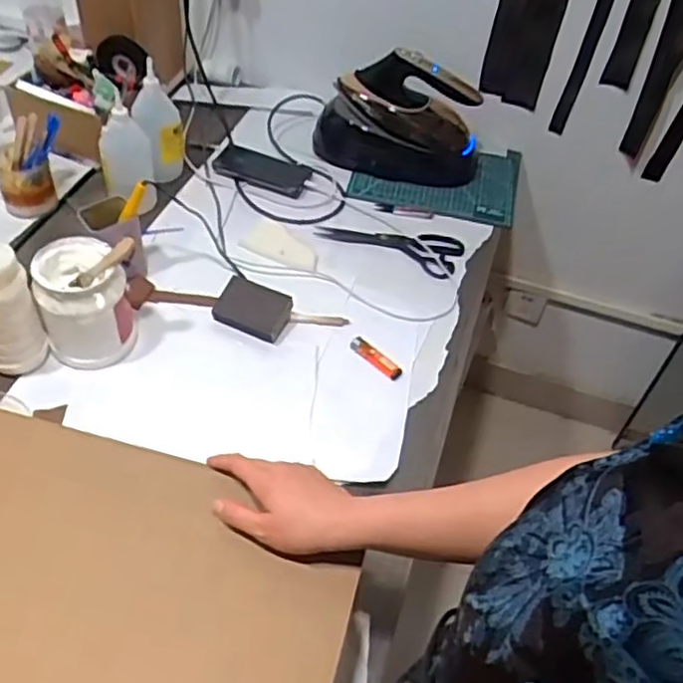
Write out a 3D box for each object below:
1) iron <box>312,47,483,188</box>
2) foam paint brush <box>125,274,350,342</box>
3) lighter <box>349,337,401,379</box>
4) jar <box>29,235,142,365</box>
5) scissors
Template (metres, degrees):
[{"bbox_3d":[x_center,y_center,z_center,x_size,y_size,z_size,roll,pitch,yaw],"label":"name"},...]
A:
[{"bbox_3d":[0.105,-0.400,1.239,0.298,0.188,0.114,7,46,0],"label":"iron"},{"bbox_3d":[-0.158,-0.058,1.021,0.318,0.045,0.078,14,47,8],"label":"foam paint brush"},{"bbox_3d":[0.049,0.023,0.992,0.087,0.013,0.022,36,53,25],"label":"lighter"},{"bbox_3d":[-0.336,-0.046,0.914,0.110,0.143,0.100,-6,47,-12],"label":"jar"},{"bbox_3d":[0.079,-0.168,1.160,0.236,0.011,0.094,17,47,10],"label":"scissors"}]

